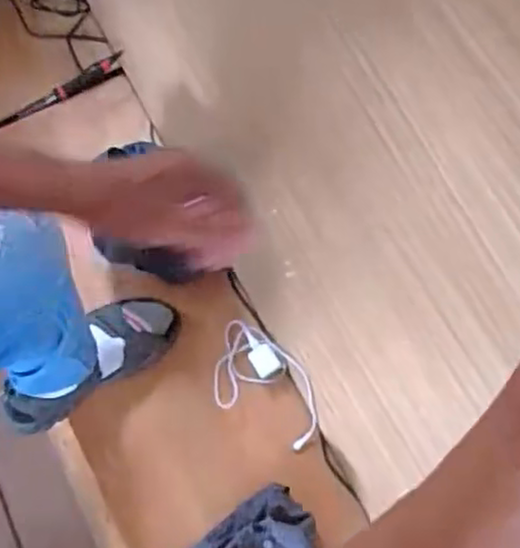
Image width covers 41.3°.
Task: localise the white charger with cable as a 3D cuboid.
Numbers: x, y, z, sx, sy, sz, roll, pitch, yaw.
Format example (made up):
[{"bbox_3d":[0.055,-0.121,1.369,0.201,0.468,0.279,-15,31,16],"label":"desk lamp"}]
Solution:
[{"bbox_3d":[0.012,0.169,1.067,0.186,0.044,0.130,26,74,9],"label":"white charger with cable"}]

